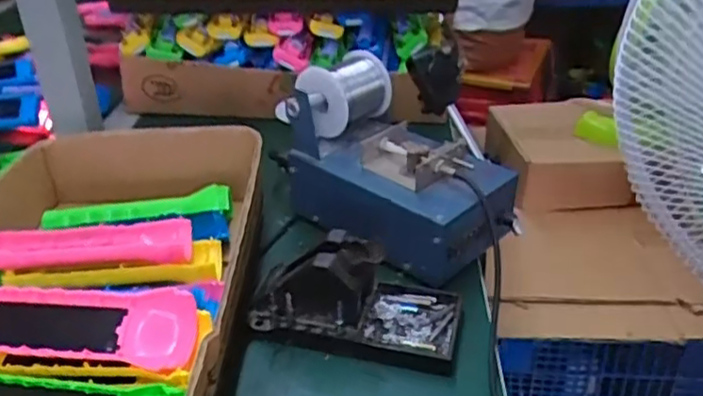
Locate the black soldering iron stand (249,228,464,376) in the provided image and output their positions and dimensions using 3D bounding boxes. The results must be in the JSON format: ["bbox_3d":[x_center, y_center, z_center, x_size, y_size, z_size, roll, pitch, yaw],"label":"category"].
[{"bbox_3d":[0.004,0.069,0.492,0.156,0.073,0.077,8,32,12],"label":"black soldering iron stand"}]

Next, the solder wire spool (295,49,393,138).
[{"bbox_3d":[-0.008,-0.100,0.625,0.059,0.073,0.077,21,39,32],"label":"solder wire spool"}]

